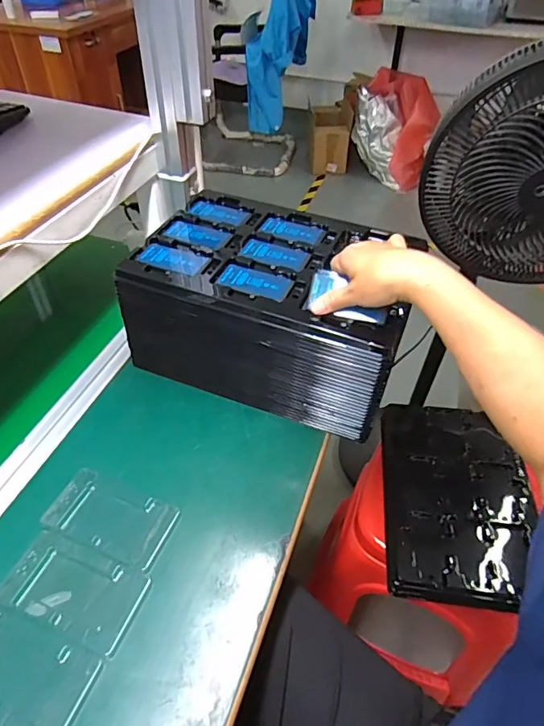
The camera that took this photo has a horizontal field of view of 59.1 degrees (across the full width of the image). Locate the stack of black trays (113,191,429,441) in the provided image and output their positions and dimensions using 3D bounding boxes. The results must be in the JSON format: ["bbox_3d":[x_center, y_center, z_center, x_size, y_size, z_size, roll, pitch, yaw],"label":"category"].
[{"bbox_3d":[0.005,-0.077,0.645,0.322,0.161,0.215,16,47,15],"label":"stack of black trays"}]

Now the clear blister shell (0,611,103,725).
[{"bbox_3d":[-0.218,0.263,0.407,0.126,0.013,0.071,15,46,14],"label":"clear blister shell"}]

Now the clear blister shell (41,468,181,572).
[{"bbox_3d":[-0.171,0.164,0.508,0.128,0.011,0.073,18,47,17],"label":"clear blister shell"}]

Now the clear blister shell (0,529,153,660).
[{"bbox_3d":[-0.187,0.214,0.458,0.127,0.012,0.074,16,47,15],"label":"clear blister shell"}]

